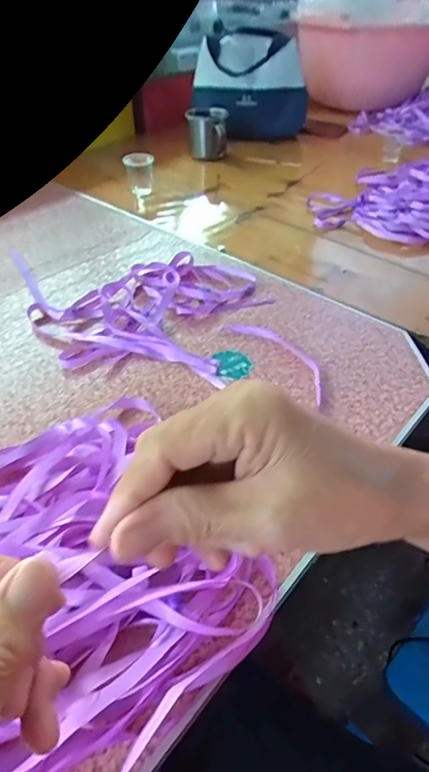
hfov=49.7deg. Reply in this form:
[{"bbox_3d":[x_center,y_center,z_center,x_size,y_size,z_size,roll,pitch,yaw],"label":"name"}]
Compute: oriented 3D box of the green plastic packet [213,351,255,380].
[{"bbox_3d":[0.020,-0.024,0.492,0.039,0.004,0.045,-6,44,-7],"label":"green plastic packet"}]

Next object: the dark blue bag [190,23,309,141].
[{"bbox_3d":[0.079,-0.652,1.020,0.244,0.201,0.136,2,44,1],"label":"dark blue bag"}]

